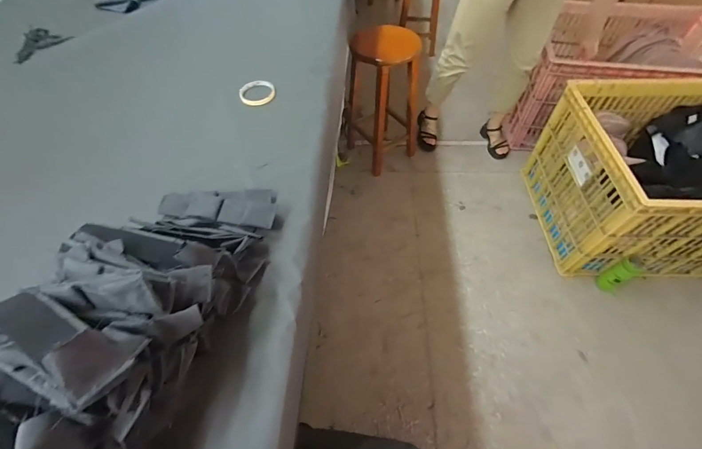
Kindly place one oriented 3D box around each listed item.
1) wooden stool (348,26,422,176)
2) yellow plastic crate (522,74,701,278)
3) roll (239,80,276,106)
[{"bbox_3d":[0.173,-0.602,1.567,0.289,0.588,0.321,-26,58,-15],"label":"wooden stool"},{"bbox_3d":[1.288,-0.191,1.284,0.814,0.552,0.720,2,56,4],"label":"yellow plastic crate"},{"bbox_3d":[-0.230,-0.326,0.786,0.082,0.019,0.083,-2,55,1],"label":"roll"}]

